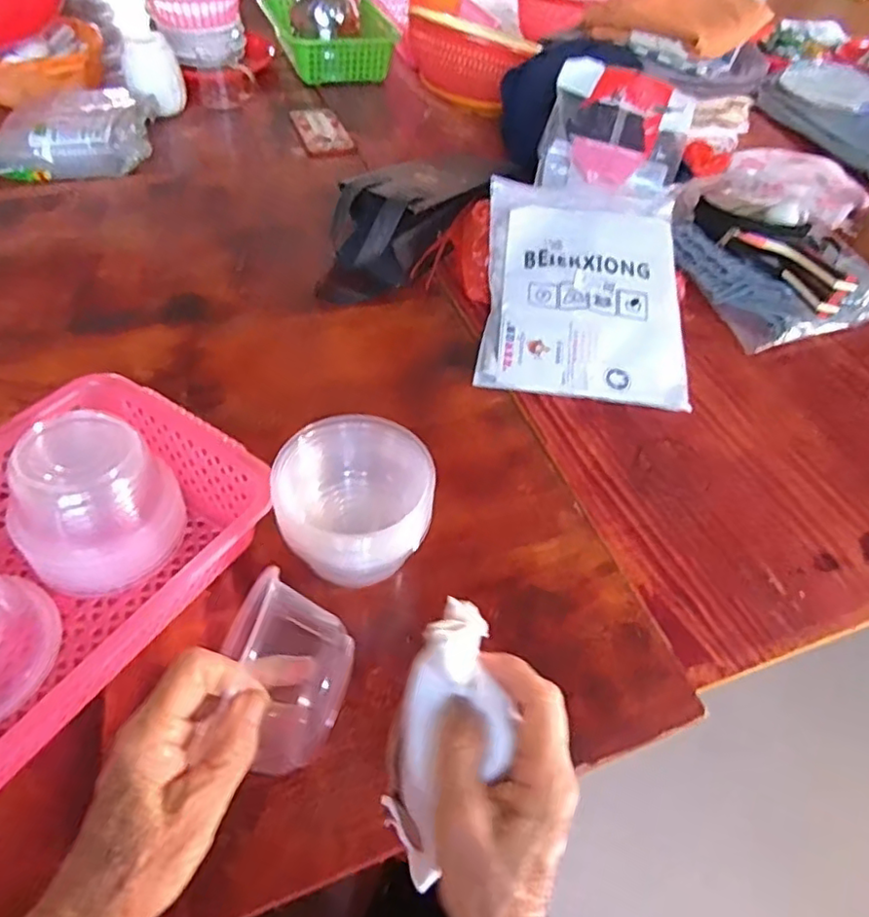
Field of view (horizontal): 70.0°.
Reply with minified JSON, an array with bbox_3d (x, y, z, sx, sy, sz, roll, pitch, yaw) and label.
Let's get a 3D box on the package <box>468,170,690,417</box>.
[{"bbox_3d":[0.174,-0.206,0.724,0.220,0.020,0.316,7,65,2],"label":"package"}]

